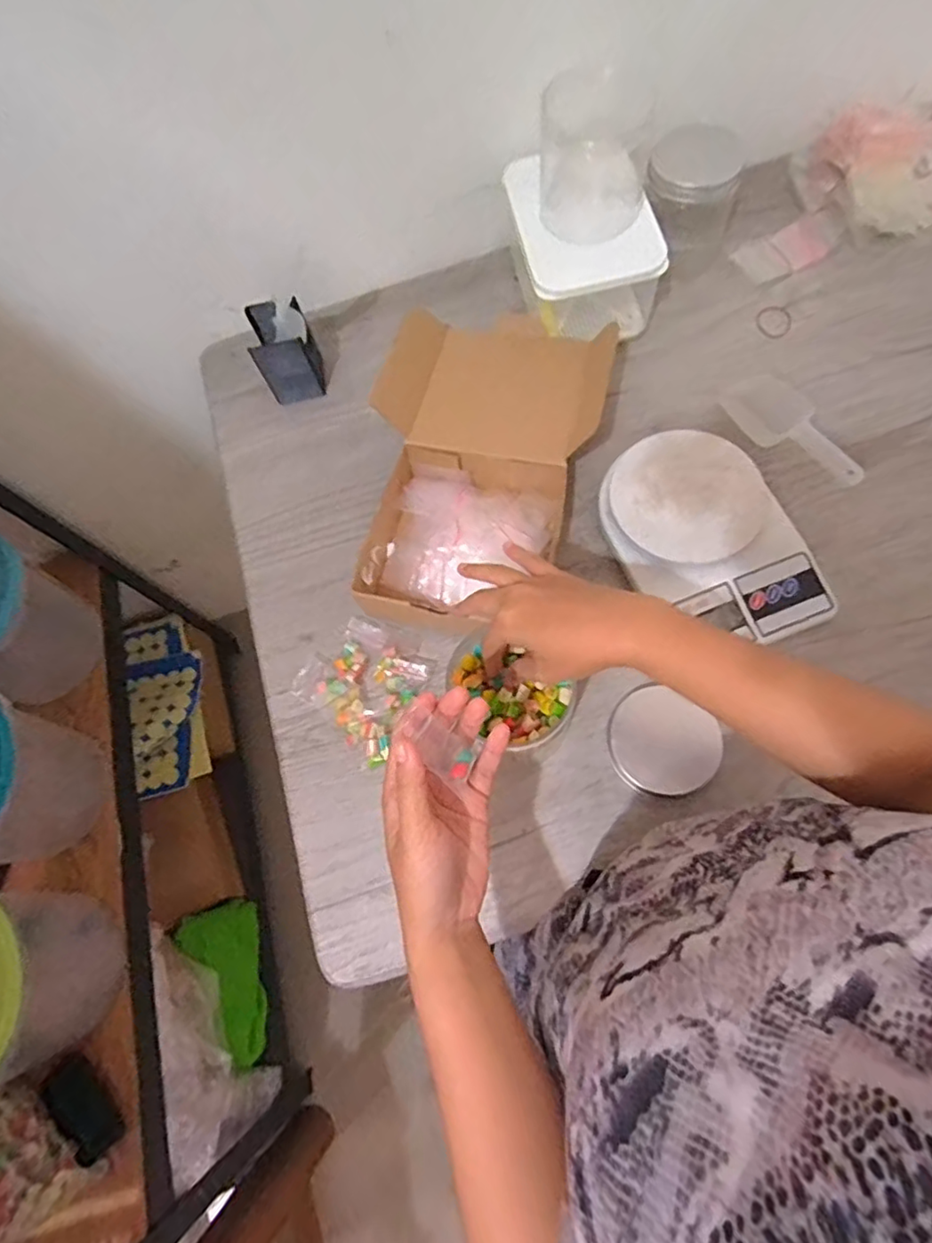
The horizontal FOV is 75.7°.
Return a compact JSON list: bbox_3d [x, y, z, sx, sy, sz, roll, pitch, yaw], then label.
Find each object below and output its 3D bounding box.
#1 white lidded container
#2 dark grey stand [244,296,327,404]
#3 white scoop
[{"bbox_3d":[0.114,-0.385,0.610,0.131,0.078,0.174,-19,69,-1],"label":"white lidded container"},{"bbox_3d":[-0.191,-0.287,0.634,0.064,0.087,0.059,-16,71,-2],"label":"dark grey stand"},{"bbox_3d":[0.318,-0.186,0.574,0.059,0.025,0.143,-41,71,-9],"label":"white scoop"}]

